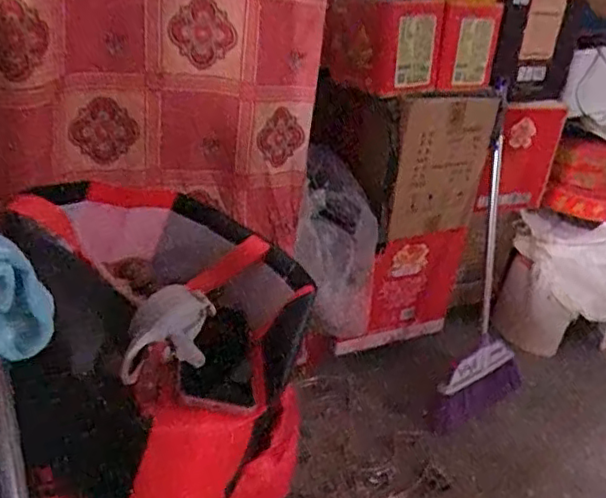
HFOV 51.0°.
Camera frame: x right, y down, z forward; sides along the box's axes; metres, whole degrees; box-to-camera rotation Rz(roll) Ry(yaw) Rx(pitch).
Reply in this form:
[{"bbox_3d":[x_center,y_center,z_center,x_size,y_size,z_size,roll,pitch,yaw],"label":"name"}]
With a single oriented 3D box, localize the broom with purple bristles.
[{"bbox_3d":[0.422,0.079,1.426,0.178,0.692,0.178,8,-19,13],"label":"broom with purple bristles"}]

